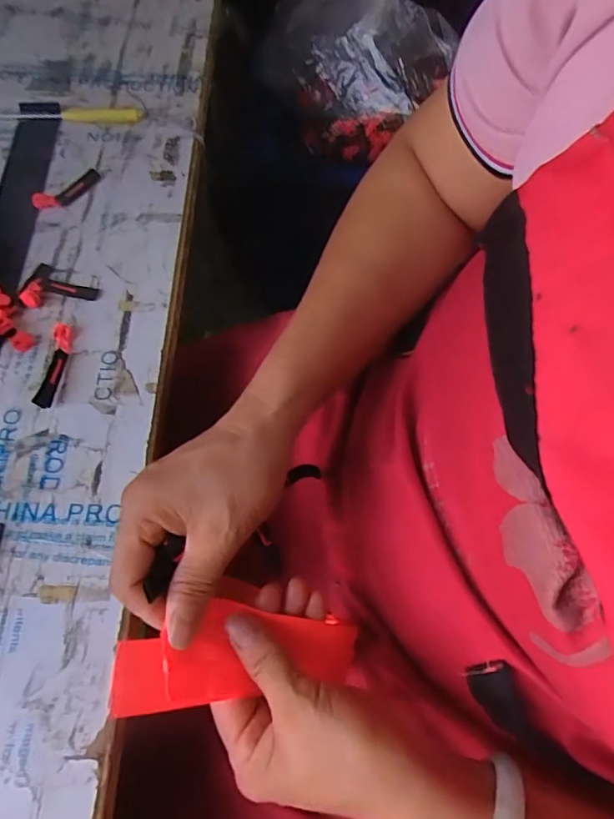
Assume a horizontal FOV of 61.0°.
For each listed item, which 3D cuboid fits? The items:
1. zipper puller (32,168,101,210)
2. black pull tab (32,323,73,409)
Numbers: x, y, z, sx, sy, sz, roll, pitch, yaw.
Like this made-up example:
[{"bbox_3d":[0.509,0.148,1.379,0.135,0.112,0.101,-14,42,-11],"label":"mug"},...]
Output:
[{"bbox_3d":[-0.212,-0.195,0.465,0.062,0.013,0.021,-41,73,-19],"label":"zipper puller"},{"bbox_3d":[-0.190,-0.034,0.391,0.013,0.011,0.068,7,64,1],"label":"black pull tab"}]

